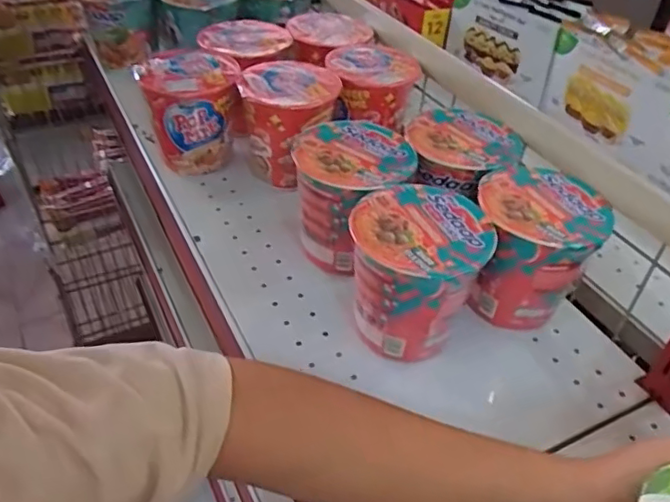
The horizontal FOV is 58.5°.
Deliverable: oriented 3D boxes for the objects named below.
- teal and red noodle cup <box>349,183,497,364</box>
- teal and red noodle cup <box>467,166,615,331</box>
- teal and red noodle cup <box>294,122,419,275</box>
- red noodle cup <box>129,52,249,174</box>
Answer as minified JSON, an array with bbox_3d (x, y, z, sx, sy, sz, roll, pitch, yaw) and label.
[{"bbox_3d":[0.063,0.025,0.483,0.099,0.116,0.101,2,41,-2],"label":"teal and red noodle cup"},{"bbox_3d":[0.167,0.004,0.517,0.097,0.113,0.095,9,41,7],"label":"teal and red noodle cup"},{"bbox_3d":[0.017,-0.041,0.541,0.100,0.109,0.111,-18,45,-22],"label":"teal and red noodle cup"},{"bbox_3d":[-0.151,-0.148,0.642,0.096,0.103,0.100,-1,41,-5],"label":"red noodle cup"}]

